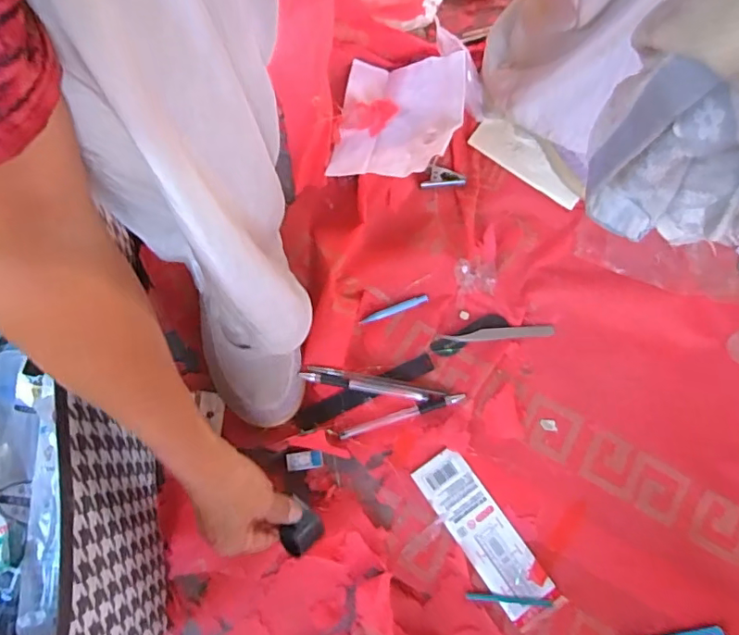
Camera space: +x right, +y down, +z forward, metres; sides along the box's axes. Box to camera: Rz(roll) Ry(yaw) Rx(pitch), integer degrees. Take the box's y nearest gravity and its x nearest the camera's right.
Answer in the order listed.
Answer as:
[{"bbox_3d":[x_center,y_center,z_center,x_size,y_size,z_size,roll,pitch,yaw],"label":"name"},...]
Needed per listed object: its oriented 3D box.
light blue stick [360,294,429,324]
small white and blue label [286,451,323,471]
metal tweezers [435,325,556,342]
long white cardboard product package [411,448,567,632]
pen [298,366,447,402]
[{"bbox_3d":[0.026,-0.008,0.546,0.074,0.006,0.010,-20,77,-7],"label":"light blue stick"},{"bbox_3d":[-0.062,0.138,0.499,0.034,0.014,0.016,-6,76,-3],"label":"small white and blue label"},{"bbox_3d":[0.132,0.017,0.540,0.118,0.005,0.014,-4,76,-3],"label":"metal tweezers"},{"bbox_3d":[0.110,0.208,0.492,0.051,0.004,0.169,-34,79,-10],"label":"long white cardboard product package"},{"bbox_3d":[0.003,0.066,0.510,0.139,0.014,0.016,11,75,-11],"label":"pen"}]

